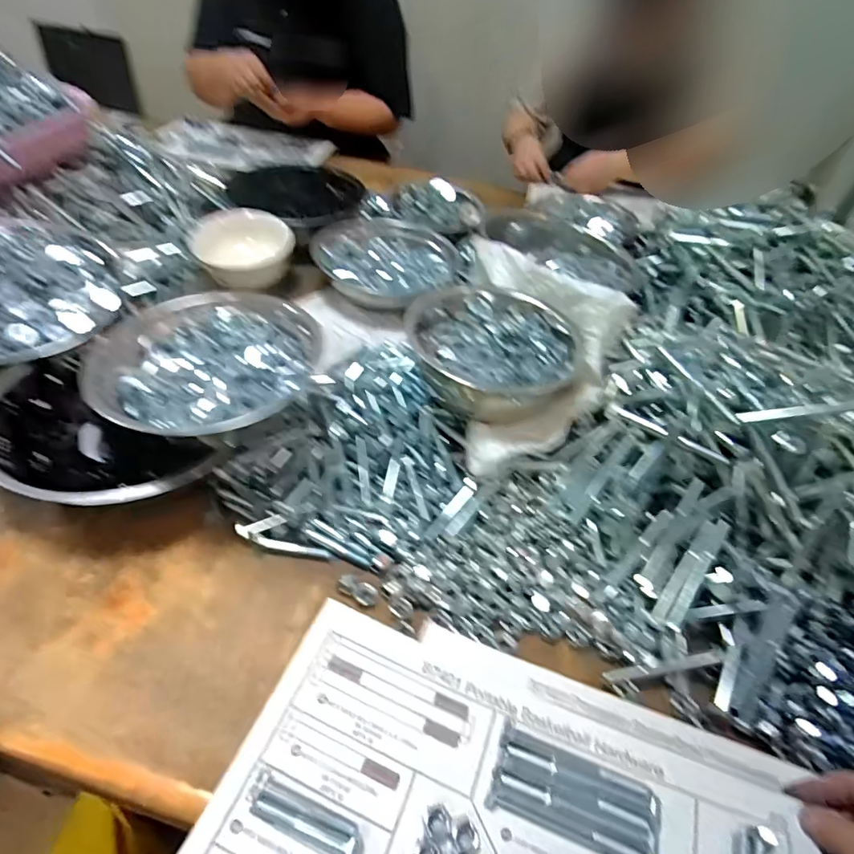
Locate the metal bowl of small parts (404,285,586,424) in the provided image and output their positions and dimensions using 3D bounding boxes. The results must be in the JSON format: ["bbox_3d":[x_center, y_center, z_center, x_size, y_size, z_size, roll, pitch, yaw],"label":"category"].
[{"bbox_3d":[0.063,-0.083,0.544,0.162,0.063,0.157,4,45,-4],"label":"metal bowl of small parts"}]

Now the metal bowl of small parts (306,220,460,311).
[{"bbox_3d":[-0.062,-0.256,0.830,0.217,0.069,0.174,-6,44,-12],"label":"metal bowl of small parts"}]

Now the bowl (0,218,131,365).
[{"bbox_3d":[-0.499,-0.169,0.639,0.240,0.065,0.242,4,45,-4],"label":"bowl"}]

